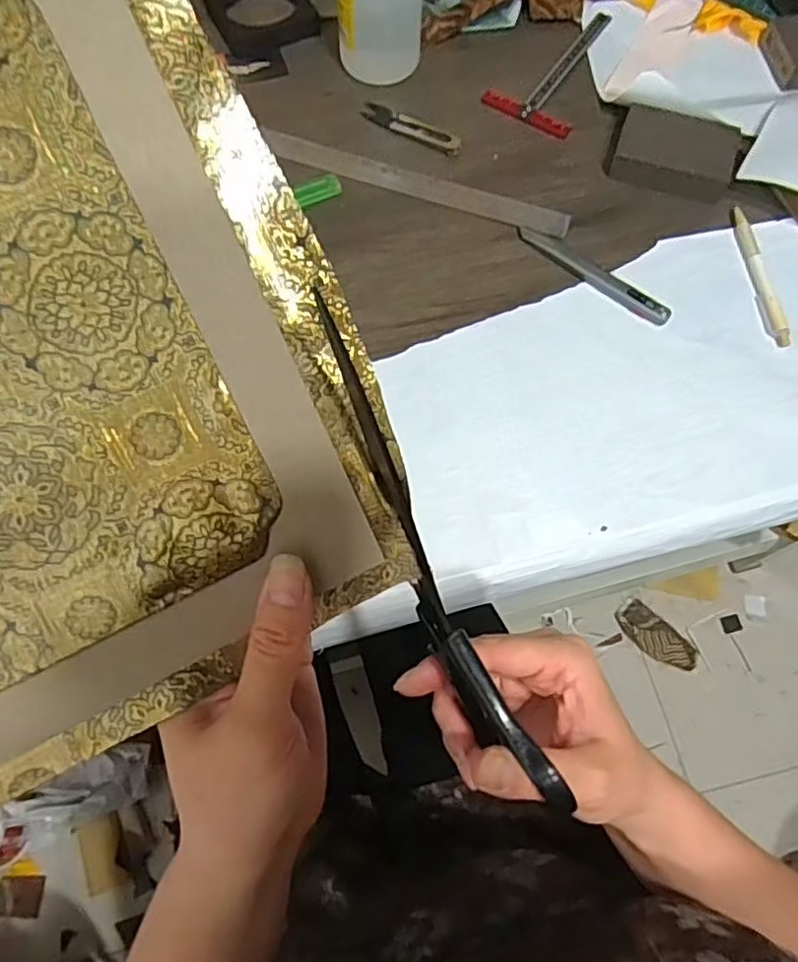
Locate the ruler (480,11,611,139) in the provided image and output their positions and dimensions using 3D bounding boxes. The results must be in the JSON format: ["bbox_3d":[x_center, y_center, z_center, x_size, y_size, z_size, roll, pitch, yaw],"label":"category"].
[{"bbox_3d":[0.159,-0.401,0.630,0.084,0.007,0.168,31,70,11],"label":"ruler"}]

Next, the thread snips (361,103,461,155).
[{"bbox_3d":[0.011,-0.324,0.597,0.101,0.008,0.024,30,70,11],"label":"thread snips"}]

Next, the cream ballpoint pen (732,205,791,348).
[{"bbox_3d":[0.296,-0.172,0.539,0.014,0.010,0.137,-3,68,-3],"label":"cream ballpoint pen"}]

